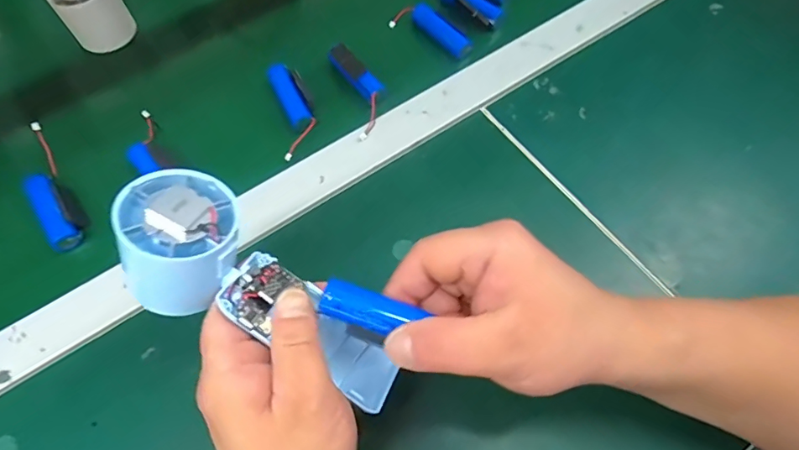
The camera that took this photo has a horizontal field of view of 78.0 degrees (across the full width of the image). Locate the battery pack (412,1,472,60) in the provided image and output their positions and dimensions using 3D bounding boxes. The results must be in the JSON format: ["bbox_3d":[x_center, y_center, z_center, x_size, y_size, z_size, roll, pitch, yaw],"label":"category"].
[{"bbox_3d":[0.036,-0.178,0.448,0.018,0.014,0.068,-39,69,-18],"label":"battery pack"}]

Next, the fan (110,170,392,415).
[{"bbox_3d":[-0.069,0.036,0.244,0.154,0.053,0.062,41,67,-12],"label":"fan"}]

